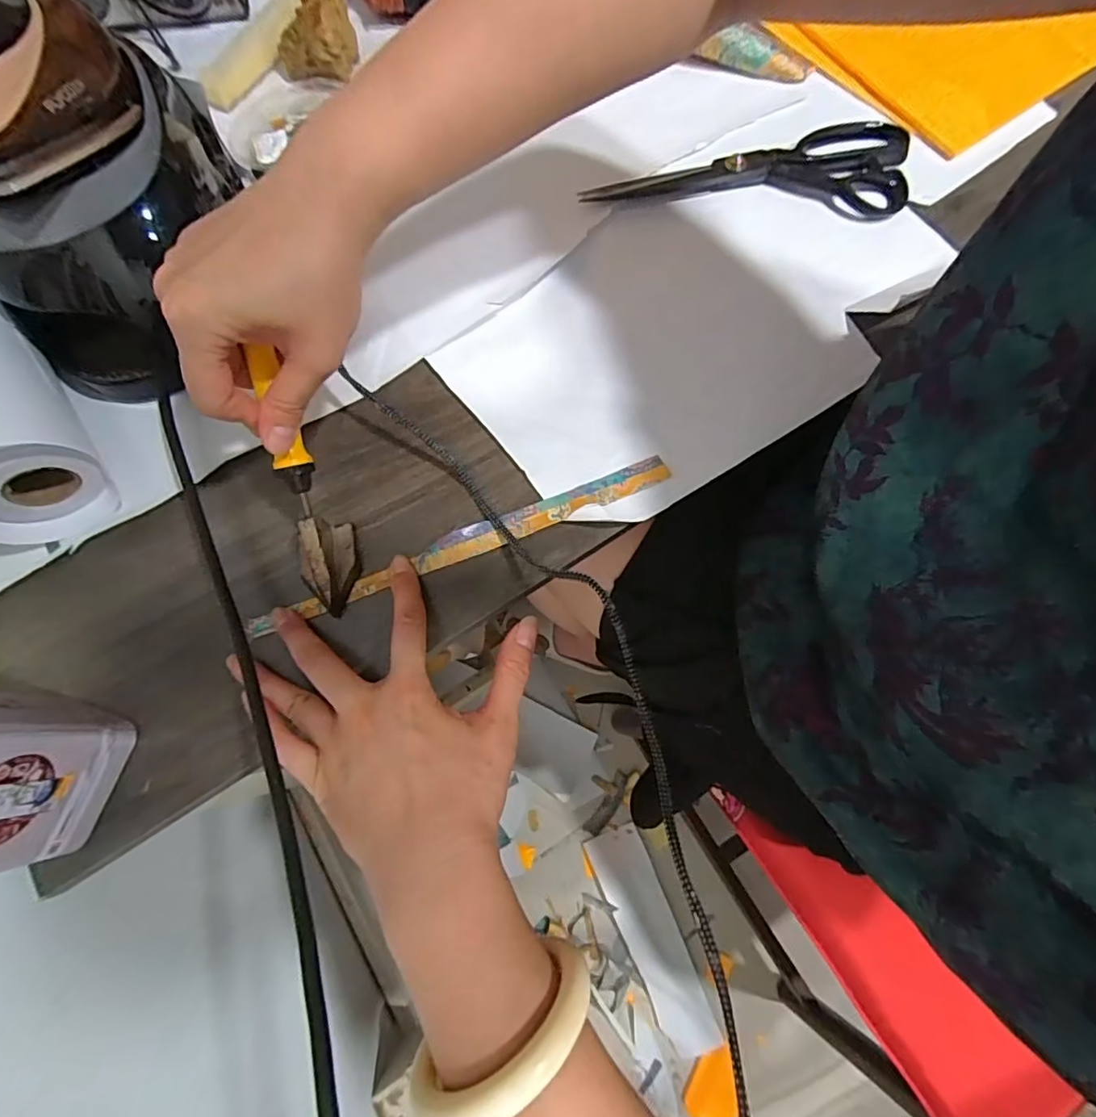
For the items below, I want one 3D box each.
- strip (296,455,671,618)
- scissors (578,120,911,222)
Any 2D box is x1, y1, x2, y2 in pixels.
[{"bbox_3d":[-0.037,-0.015,0.338,0.238,0.004,0.019,-20,79,-5],"label":"strip"},{"bbox_3d":[0.147,-0.286,0.401,0.234,0.016,0.080,0,74,0],"label":"scissors"}]

